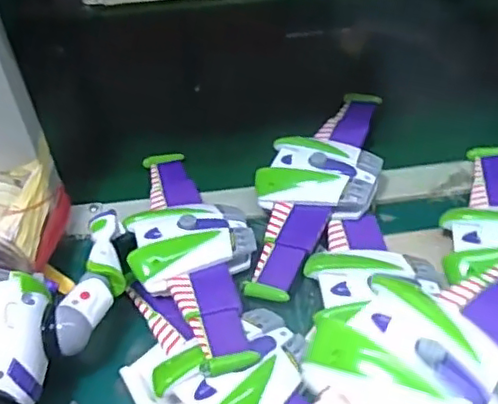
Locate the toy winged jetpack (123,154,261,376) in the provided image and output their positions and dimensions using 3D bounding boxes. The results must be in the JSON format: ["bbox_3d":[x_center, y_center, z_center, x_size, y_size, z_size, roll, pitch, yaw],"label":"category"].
[{"bbox_3d":[-0.053,0.037,0.554,0.110,0.049,0.284,-12,48,-8],"label":"toy winged jetpack"}]

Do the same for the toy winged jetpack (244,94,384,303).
[{"bbox_3d":[0.071,-0.029,0.595,0.105,0.038,0.295,16,50,17],"label":"toy winged jetpack"}]

